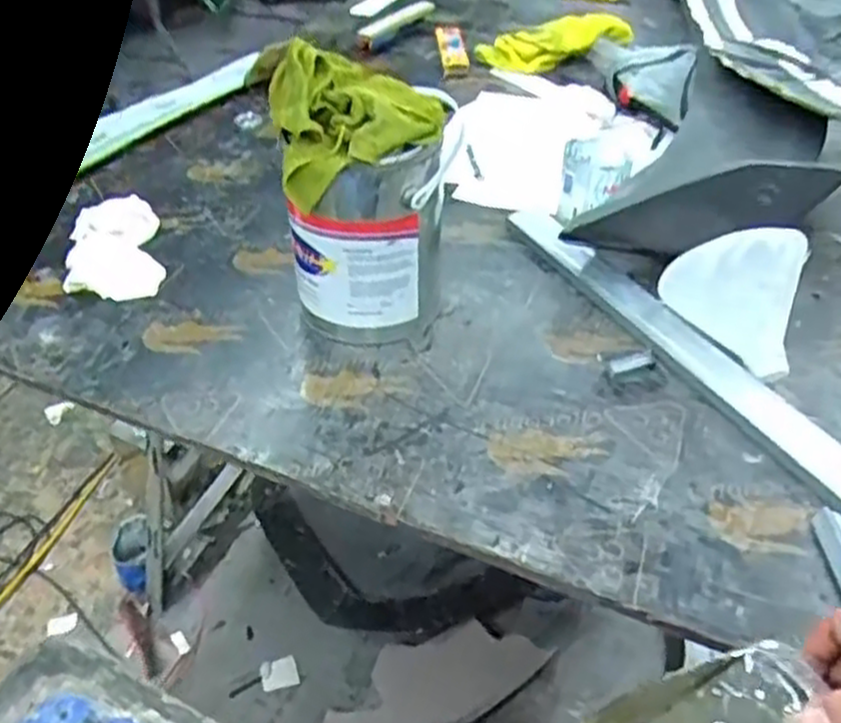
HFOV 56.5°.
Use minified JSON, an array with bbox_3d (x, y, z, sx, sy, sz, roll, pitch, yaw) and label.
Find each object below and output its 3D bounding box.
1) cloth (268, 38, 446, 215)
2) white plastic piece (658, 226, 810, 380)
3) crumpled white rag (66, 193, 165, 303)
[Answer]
[{"bbox_3d":[-0.064,-0.248,0.784,0.160,0.108,0.174,-8,40,-11],"label":"cloth"},{"bbox_3d":[0.321,-0.071,0.801,0.145,0.147,0.060,17,43,19],"label":"white plastic piece"},{"bbox_3d":[-0.397,-0.157,1.020,0.111,0.014,0.260,-10,41,-12],"label":"crumpled white rag"}]

